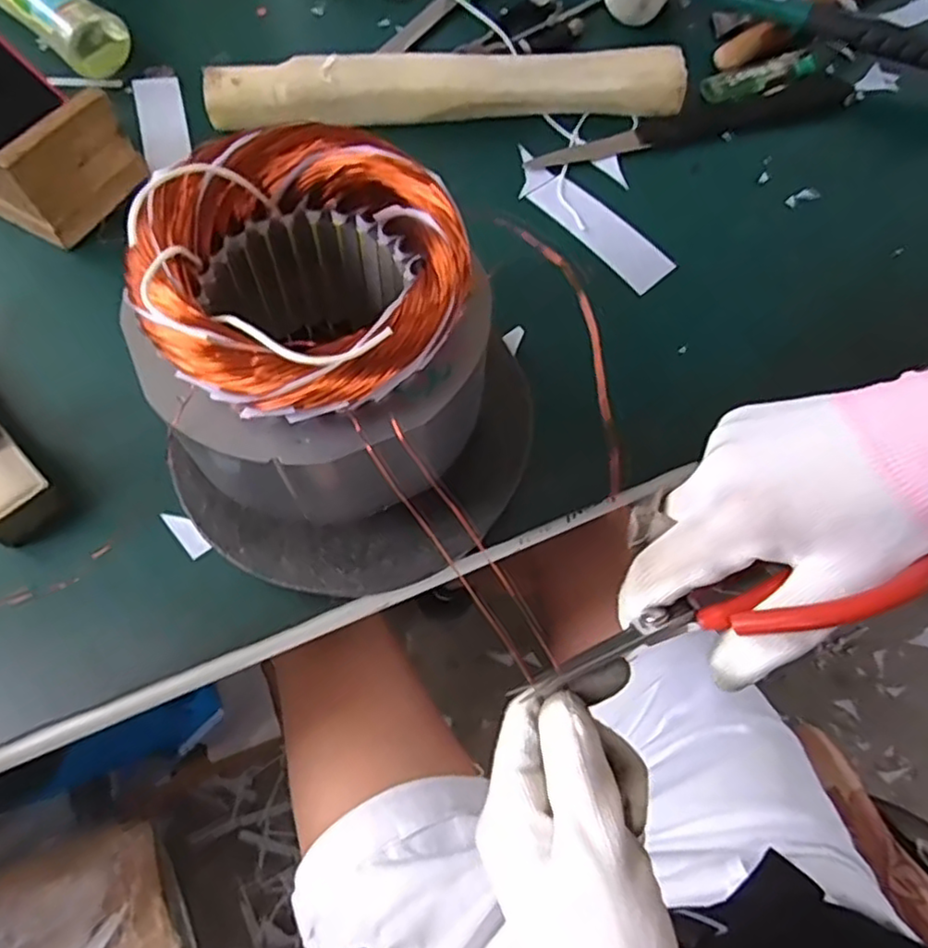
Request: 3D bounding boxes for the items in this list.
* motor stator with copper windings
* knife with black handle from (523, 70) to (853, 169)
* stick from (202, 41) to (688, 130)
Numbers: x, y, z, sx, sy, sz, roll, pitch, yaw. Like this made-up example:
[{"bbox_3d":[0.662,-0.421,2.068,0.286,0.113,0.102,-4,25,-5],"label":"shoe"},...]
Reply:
[{"bbox_3d":[-0.062,-0.067,0.297,0.124,0.105,0.130,-19,68,-8],"label":"motor stator with copper windings"},{"bbox_3d":[0.166,-0.256,0.485,0.243,0.011,0.037,-17,67,-8],"label":"knife with black handle"},{"bbox_3d":[-0.012,-0.277,0.480,0.332,0.032,0.047,-2,66,-2],"label":"stick"}]

